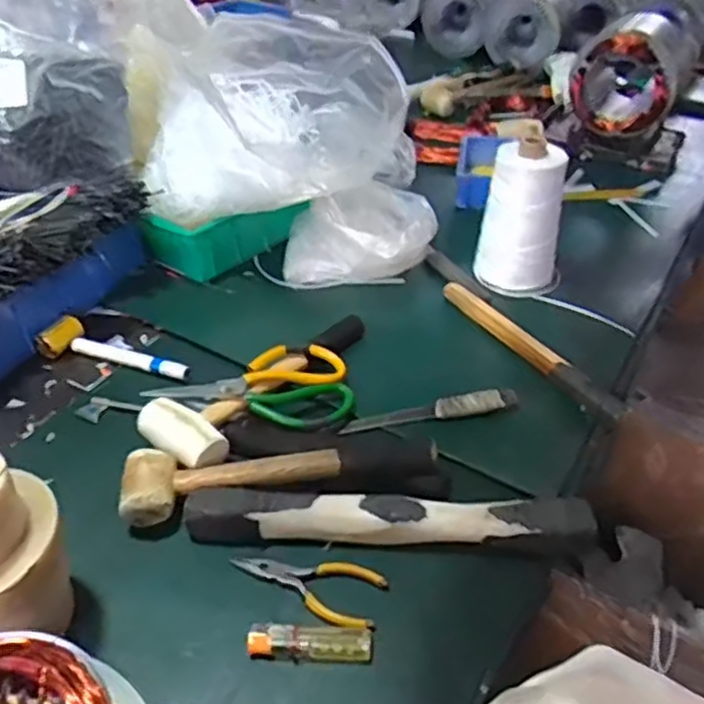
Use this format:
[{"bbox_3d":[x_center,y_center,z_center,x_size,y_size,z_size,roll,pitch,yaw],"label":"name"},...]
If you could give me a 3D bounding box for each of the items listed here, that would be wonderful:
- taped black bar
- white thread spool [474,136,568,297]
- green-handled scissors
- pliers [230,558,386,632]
[{"bbox_3d":[0.030,0.133,0.564,0.313,0.032,0.033,2,39,1],"label":"taped black bar"},{"bbox_3d":[0.197,-0.149,0.823,0.098,0.176,0.080,15,41,17],"label":"white thread spool"},{"bbox_3d":[-0.088,0.025,0.684,0.179,0.019,0.102,8,42,3],"label":"green-handled scissors"},{"bbox_3d":[-0.035,0.173,0.533,0.116,0.008,0.051,12,41,13],"label":"pliers"}]

